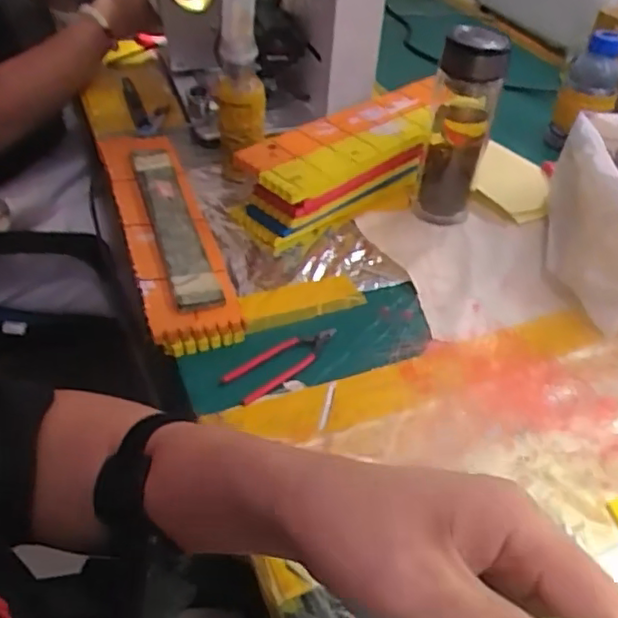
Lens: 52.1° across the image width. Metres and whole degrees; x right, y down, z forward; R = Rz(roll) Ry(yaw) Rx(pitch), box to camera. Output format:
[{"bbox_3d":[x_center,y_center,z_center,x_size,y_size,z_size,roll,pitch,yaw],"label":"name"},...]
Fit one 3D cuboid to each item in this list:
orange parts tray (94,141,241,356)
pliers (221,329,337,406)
[{"bbox_3d":[-0.152,-0.086,0.660,0.082,0.037,0.343,-13,45,-17],"label":"orange parts tray"},{"bbox_3d":[-0.022,0.043,0.551,0.109,0.006,0.043,-27,51,-29],"label":"pliers"}]

